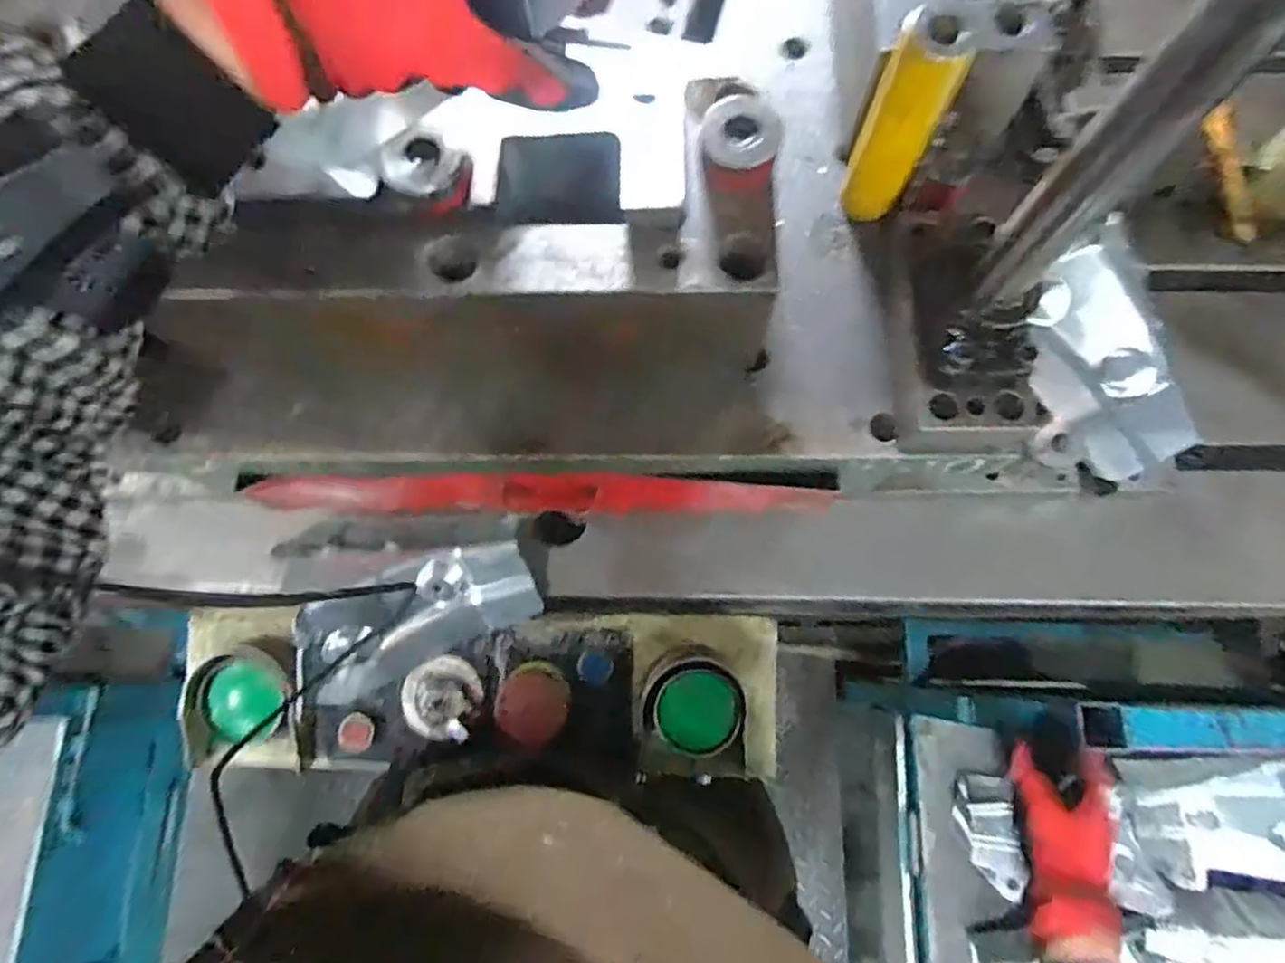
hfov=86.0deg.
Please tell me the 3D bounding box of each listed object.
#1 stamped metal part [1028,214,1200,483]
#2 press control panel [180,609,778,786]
[{"bbox_3d":[0.364,-0.095,0.542,0.086,0.054,0.178,-6,75,-1],"label":"stamped metal part"},{"bbox_3d":[-0.135,0.172,0.585,0.494,0.080,0.151,0,75,1],"label":"press control panel"}]

